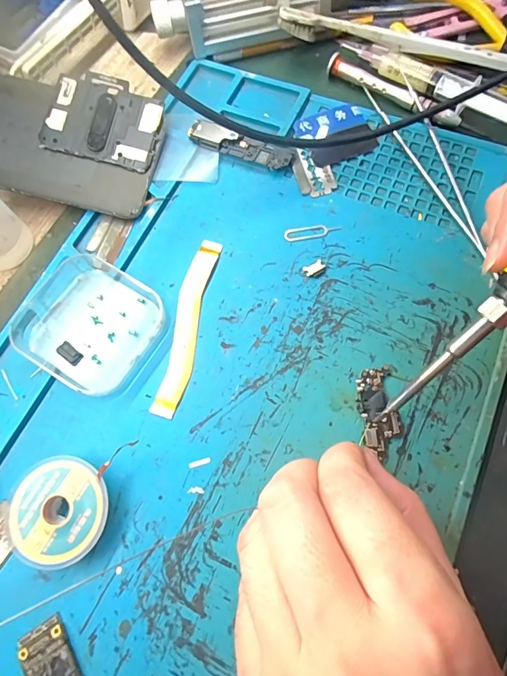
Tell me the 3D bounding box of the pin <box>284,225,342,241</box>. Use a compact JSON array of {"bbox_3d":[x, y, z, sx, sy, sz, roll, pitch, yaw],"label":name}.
[{"bbox_3d":[0.034,-0.062,0.230,0.033,0.004,0.008,-7,70,0],"label":"pin"}]

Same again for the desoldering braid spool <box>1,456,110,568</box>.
[{"bbox_3d":[-0.088,0.079,0.182,0.047,0.013,0.042,-33,72,-9],"label":"desoldering braid spool"}]

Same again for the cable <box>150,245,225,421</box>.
[{"bbox_3d":[-0.036,-0.009,0.215,0.017,0.004,0.101,10,71,6],"label":"cable"}]

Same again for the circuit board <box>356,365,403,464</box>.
[{"bbox_3d":[0.061,0.034,0.191,0.019,0.007,0.041,-4,70,1],"label":"circuit board"}]

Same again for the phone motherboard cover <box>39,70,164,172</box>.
[{"bbox_3d":[-0.092,-0.136,0.245,0.066,0.004,0.053,13,84,-2],"label":"phone motherboard cover"}]

